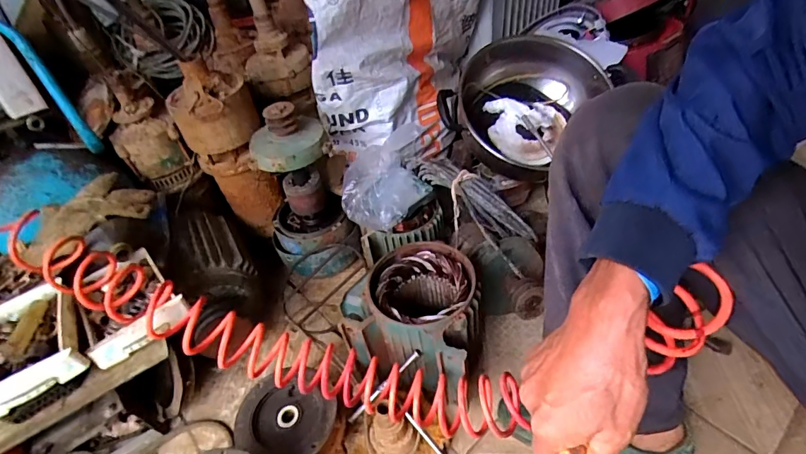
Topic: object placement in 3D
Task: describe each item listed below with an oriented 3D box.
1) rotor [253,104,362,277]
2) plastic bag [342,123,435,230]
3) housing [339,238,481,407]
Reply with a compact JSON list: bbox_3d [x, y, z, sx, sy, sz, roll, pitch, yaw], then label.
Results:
[{"bbox_3d":[-0.204,-0.058,0.859,0.167,0.332,0.176,-20,44,-11],"label":"rotor"},{"bbox_3d":[-0.043,-0.114,0.821,0.170,0.138,0.234,-12,44,-4],"label":"plastic bag"},{"bbox_3d":[0.008,0.142,0.689,0.215,0.165,0.192,7,46,16],"label":"housing"}]

